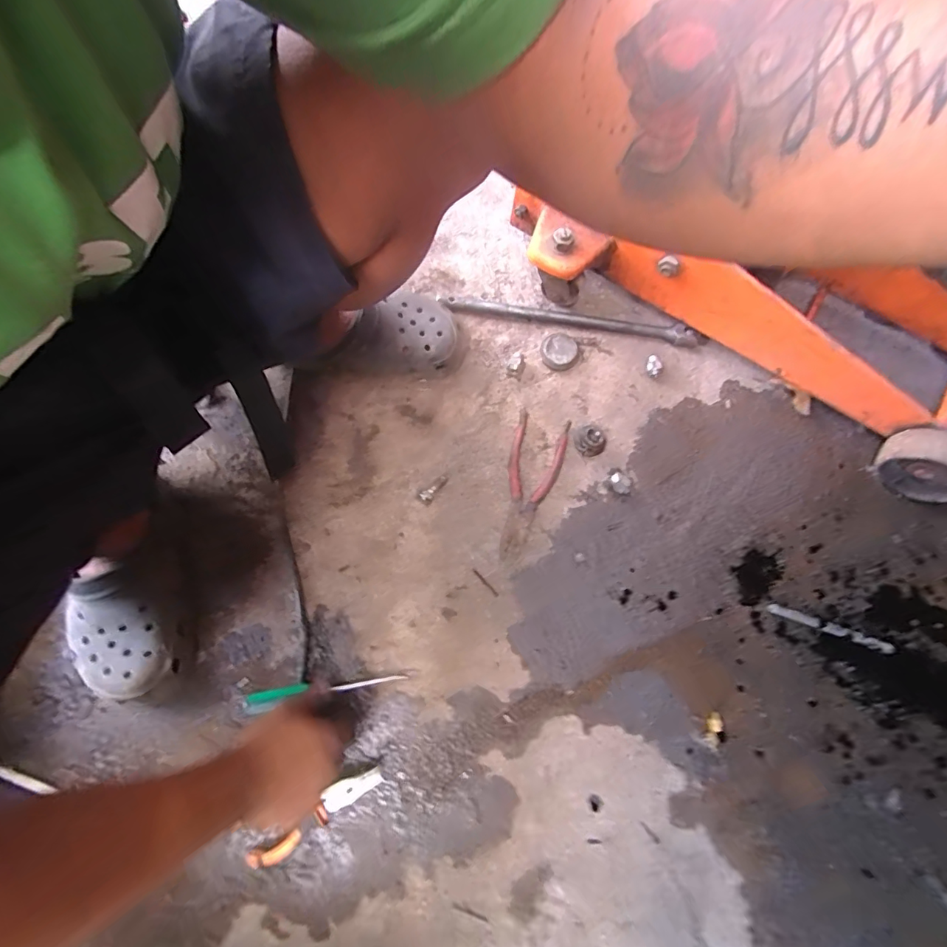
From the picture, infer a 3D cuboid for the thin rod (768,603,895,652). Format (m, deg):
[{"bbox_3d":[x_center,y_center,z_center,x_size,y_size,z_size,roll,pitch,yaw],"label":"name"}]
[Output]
[{"bbox_3d":[0.429,0.185,0.572,0.147,0.008,0.012,20,75,4],"label":"thin rod"}]

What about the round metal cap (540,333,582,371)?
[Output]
[{"bbox_3d":[0.117,-0.167,0.651,0.048,0.021,0.051,1,75,-2],"label":"round metal cap"}]

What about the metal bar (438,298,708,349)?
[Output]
[{"bbox_3d":[0.138,-0.213,0.660,0.359,0.020,0.025,8,74,0],"label":"metal bar"}]

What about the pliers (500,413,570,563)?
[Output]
[{"bbox_3d":[0.073,0.015,0.599,0.069,0.011,0.184,13,74,1],"label":"pliers"}]

